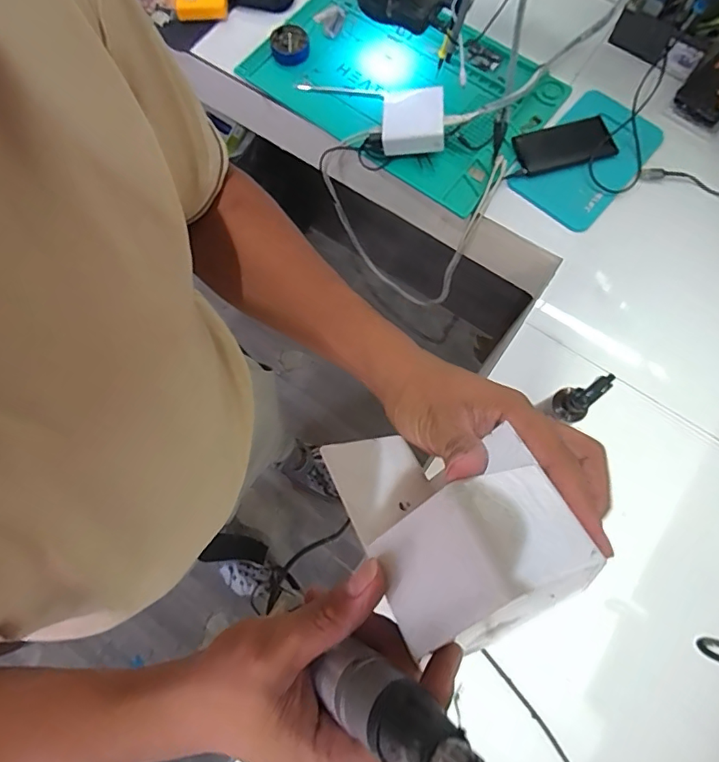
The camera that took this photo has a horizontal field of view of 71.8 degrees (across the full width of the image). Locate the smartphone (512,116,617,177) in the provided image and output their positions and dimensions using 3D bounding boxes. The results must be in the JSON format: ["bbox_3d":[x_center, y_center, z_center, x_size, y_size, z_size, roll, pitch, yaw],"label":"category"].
[{"bbox_3d":[0.300,-0.346,0.729,0.136,0.014,0.068,-17,74,-5],"label":"smartphone"}]

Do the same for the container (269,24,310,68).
[{"bbox_3d":[-0.108,-0.523,0.781,0.057,0.022,0.065,-17,74,-5],"label":"container"}]

